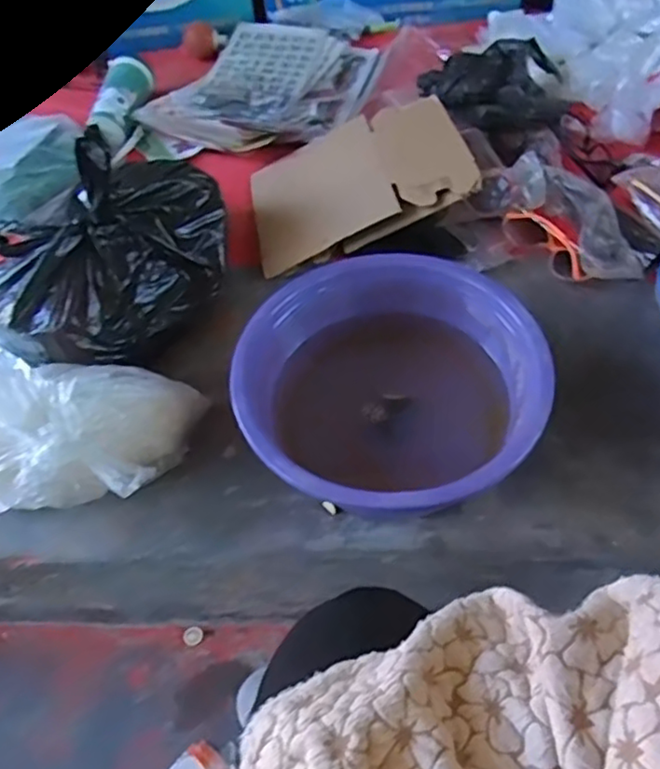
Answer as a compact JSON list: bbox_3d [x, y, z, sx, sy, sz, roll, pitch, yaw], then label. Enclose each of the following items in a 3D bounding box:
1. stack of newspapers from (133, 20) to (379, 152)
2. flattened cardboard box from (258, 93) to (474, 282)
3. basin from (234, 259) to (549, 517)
[{"bbox_3d":[-0.097,-0.482,1.046,0.268,0.057,0.402,22,58,20],"label":"stack of newspapers"},{"bbox_3d":[0.033,-0.272,0.852,0.280,0.029,0.227,-19,53,12],"label":"flattened cardboard box"},{"bbox_3d":[0.057,0.011,0.650,0.276,0.121,0.252,-2,53,3],"label":"basin"}]

